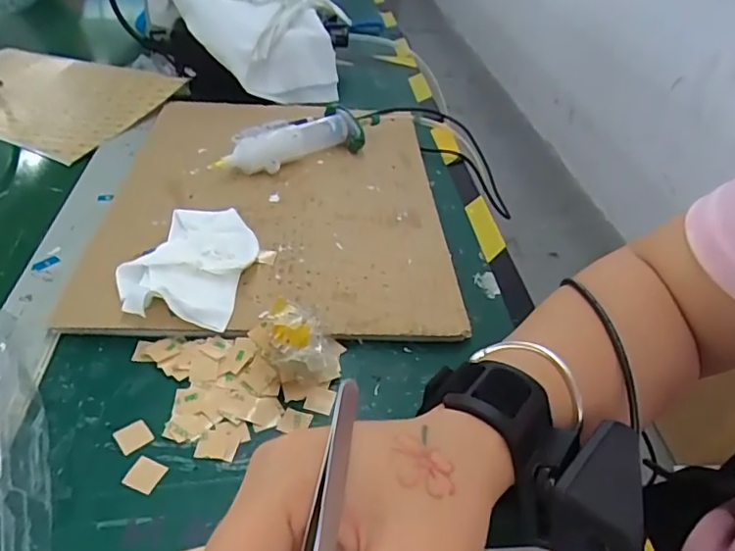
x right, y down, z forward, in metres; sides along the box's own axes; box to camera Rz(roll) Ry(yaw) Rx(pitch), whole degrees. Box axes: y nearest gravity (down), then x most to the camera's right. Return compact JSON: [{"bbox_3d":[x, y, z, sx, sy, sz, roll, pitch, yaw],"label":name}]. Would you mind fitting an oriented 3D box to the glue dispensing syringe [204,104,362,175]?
[{"bbox_3d":[-0.069,-0.115,0.486,0.136,0.033,0.036,-22,46,-30],"label":"glue dispensing syringe"}]

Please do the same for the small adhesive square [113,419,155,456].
[{"bbox_3d":[-0.118,0.081,0.282,0.015,0.004,0.017,-28,51,-32],"label":"small adhesive square"}]

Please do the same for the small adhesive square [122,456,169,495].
[{"bbox_3d":[-0.106,0.094,0.265,0.015,0.004,0.015,16,40,13],"label":"small adhesive square"}]

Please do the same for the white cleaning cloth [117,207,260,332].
[{"bbox_3d":[-0.113,-0.009,0.368,0.073,0.021,0.110,10,39,5],"label":"white cleaning cloth"}]

